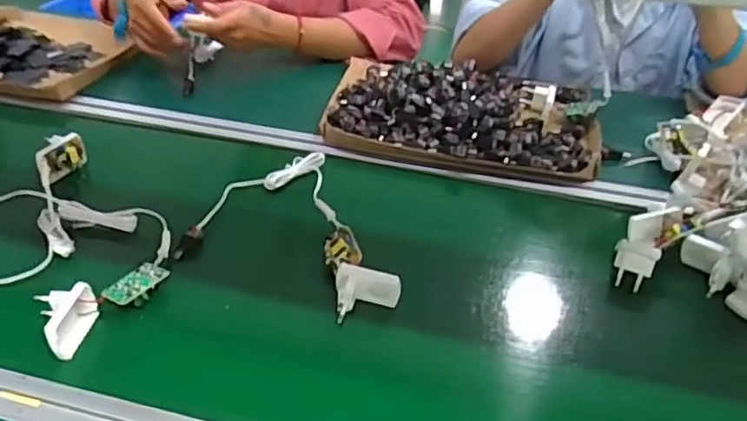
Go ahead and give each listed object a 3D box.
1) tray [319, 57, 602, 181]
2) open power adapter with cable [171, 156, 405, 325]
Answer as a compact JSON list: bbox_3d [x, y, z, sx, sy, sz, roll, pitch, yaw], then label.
[{"bbox_3d":[0.125,-0.152,0.884,0.361,0.066,0.271,6,39,9],"label":"tray"},{"bbox_3d":[-0.108,0.017,0.661,0.186,0.036,0.268,-14,40,-15],"label":"open power adapter with cable"}]

